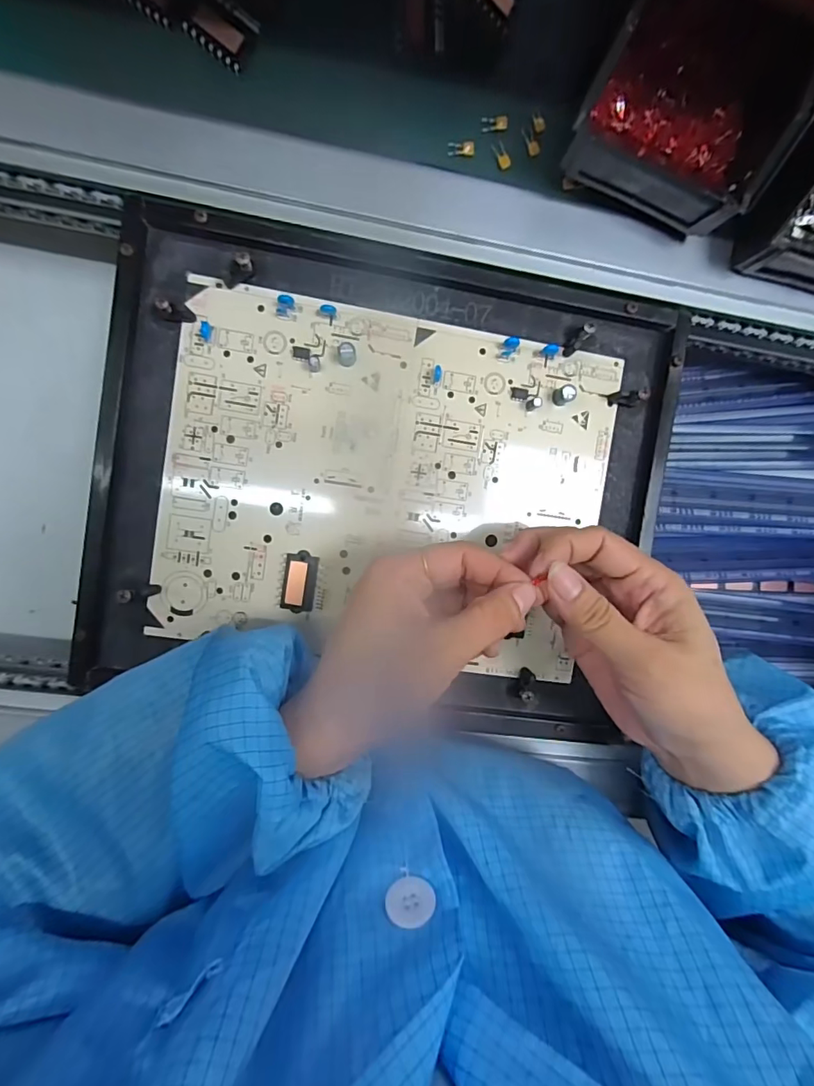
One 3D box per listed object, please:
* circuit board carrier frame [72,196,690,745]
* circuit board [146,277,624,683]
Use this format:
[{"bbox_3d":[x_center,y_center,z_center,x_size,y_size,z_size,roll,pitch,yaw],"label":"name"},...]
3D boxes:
[{"bbox_3d":[-0.009,-0.032,0.286,0.322,0.011,0.273,8,95,-7],"label":"circuit board carrier frame"},{"bbox_3d":[-0.007,-0.031,0.288,0.256,0.009,0.200,8,95,-7],"label":"circuit board"}]

